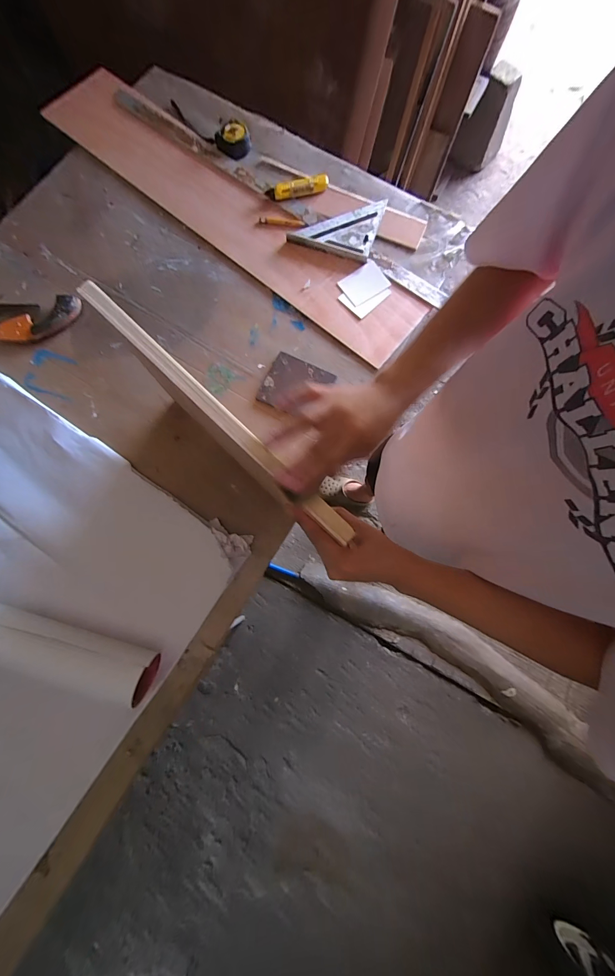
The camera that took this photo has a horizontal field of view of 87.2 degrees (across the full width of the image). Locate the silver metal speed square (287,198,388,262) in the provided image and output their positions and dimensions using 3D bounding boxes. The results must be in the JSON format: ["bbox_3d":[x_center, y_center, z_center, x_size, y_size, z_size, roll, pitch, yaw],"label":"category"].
[{"bbox_3d":[0.069,-0.589,0.714,0.175,0.012,0.170,20,80,3],"label":"silver metal speed square"}]

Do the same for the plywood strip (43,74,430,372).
[{"bbox_3d":[-0.179,-0.628,0.718,0.982,0.011,0.182,40,81,6],"label":"plywood strip"}]

